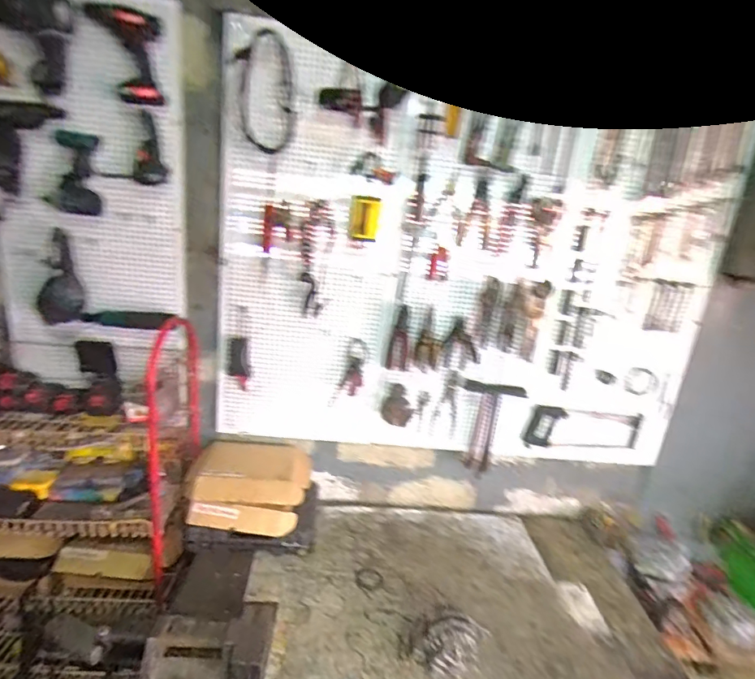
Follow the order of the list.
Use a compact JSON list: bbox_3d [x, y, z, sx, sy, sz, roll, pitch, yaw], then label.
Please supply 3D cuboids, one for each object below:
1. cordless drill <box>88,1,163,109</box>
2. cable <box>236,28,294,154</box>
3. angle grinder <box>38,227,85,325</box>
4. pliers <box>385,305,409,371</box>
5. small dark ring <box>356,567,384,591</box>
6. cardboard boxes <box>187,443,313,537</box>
[{"bbox_3d":[-0.588,-0.668,1.094,0.144,0.190,0.059,-7,21,-39],"label":"cordless drill"},{"bbox_3d":[-0.286,-0.632,1.191,0.142,0.274,0.032,3,17,-12],"label":"cable"},{"bbox_3d":[-0.858,-0.164,1.252,0.102,0.249,0.088,-4,20,-34],"label":"angle grinder"},{"bbox_3d":[0.068,-0.004,1.453,0.062,0.200,0.008,6,16,-3],"label":"pliers"},{"bbox_3d":[-0.023,0.686,1.331,0.080,0.004,0.076,13,17,18],"label":"small dark ring"},{"bbox_3d":[-0.387,0.425,1.438,0.339,0.196,0.282,4,17,-10],"label":"cardboard boxes"}]

